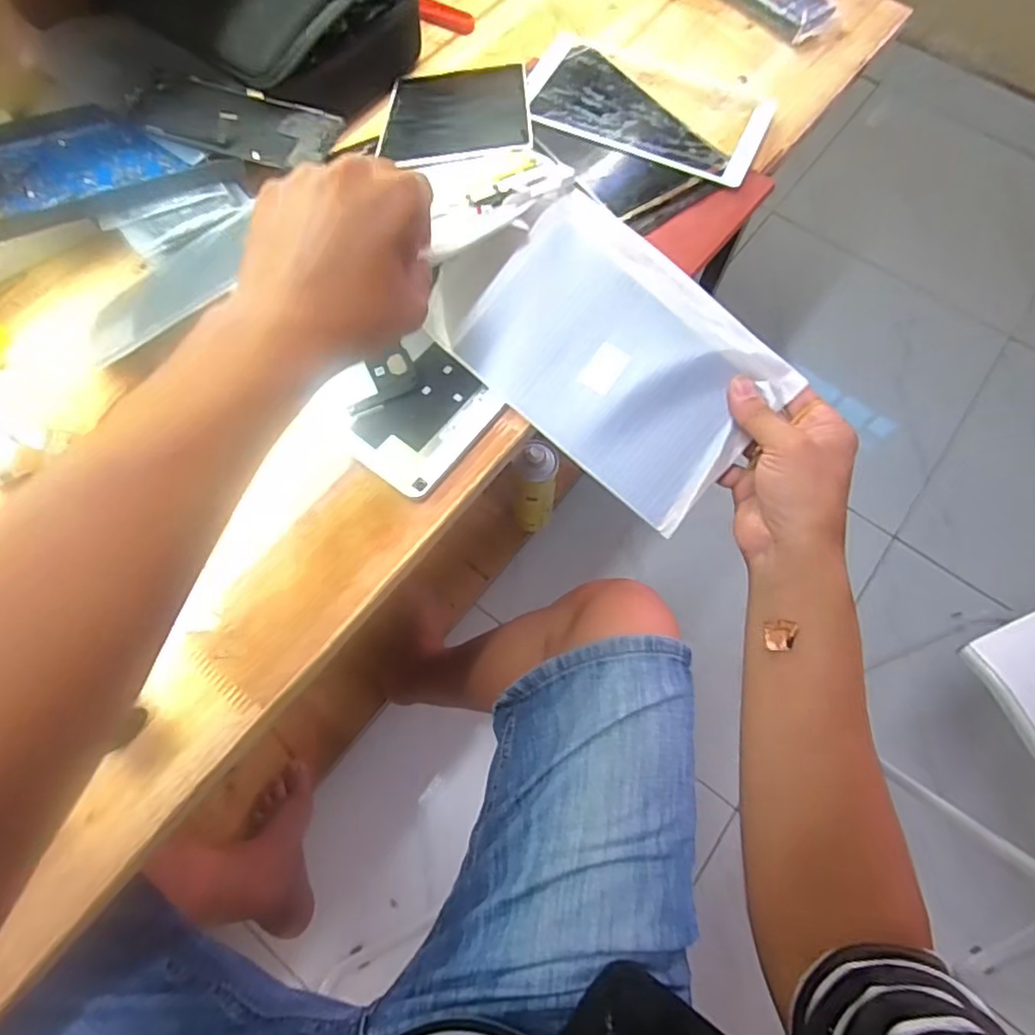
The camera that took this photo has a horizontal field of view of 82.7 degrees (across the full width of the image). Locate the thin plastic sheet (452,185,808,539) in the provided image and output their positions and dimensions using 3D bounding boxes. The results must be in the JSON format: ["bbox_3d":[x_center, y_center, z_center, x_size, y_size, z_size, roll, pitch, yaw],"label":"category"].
[{"bbox_3d":[0.068,-0.100,0.383,0.190,0.011,0.135,40,100,1],"label":"thin plastic sheet"}]

